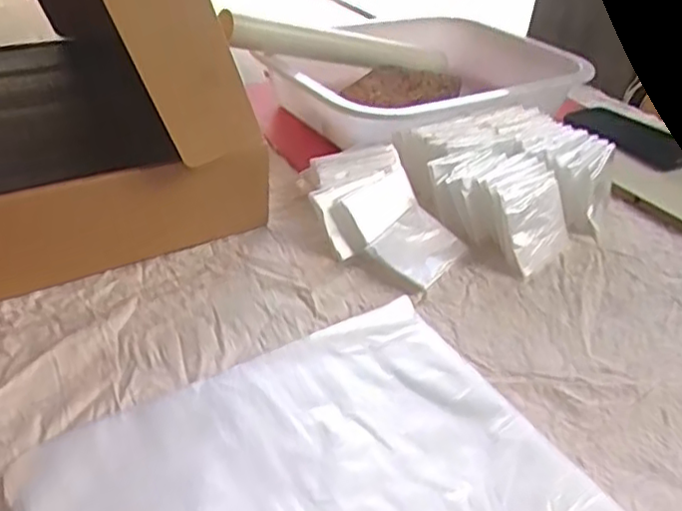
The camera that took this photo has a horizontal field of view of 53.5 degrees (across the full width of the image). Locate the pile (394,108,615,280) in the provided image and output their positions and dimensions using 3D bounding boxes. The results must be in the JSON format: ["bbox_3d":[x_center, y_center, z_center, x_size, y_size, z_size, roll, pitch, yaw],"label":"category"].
[{"bbox_3d":[0.172,-0.081,0.690,0.202,0.066,0.185,-24,45,-36],"label":"pile"}]

